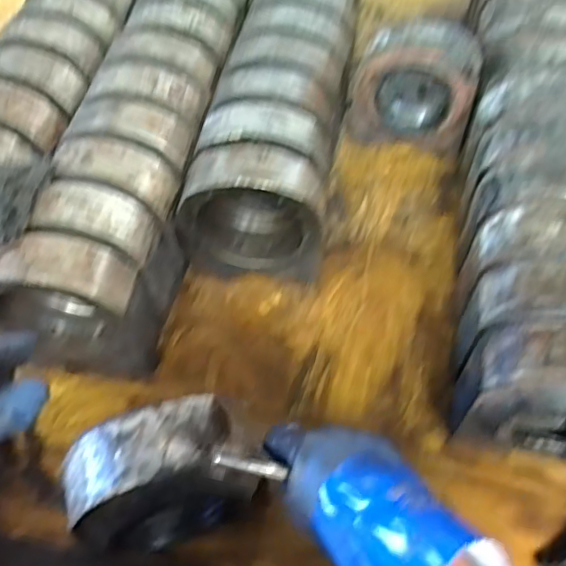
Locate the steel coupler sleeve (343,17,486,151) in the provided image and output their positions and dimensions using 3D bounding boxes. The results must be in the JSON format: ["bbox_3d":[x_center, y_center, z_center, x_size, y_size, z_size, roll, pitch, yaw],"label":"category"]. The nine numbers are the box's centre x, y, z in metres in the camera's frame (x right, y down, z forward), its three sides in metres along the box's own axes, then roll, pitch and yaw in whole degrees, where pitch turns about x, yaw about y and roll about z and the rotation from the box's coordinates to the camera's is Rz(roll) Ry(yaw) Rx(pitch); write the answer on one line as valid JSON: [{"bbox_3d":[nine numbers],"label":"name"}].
[{"bbox_3d":[0.250,-0.371,1.110,0.229,0.212,0.098,11,56,8],"label":"steel coupler sleeve"}]

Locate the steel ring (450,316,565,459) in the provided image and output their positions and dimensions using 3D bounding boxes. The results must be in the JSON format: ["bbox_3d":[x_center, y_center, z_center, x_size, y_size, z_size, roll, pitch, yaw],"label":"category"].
[{"bbox_3d":[0.354,0.142,0.737,0.215,0.204,0.118,8,55,7],"label":"steel ring"}]

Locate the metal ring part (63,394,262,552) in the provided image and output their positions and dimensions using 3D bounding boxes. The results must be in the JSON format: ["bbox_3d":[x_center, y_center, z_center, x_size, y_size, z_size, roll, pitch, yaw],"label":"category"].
[{"bbox_3d":[-0.139,0.233,0.668,0.202,0.174,0.113,-17,56,-11],"label":"metal ring part"}]

